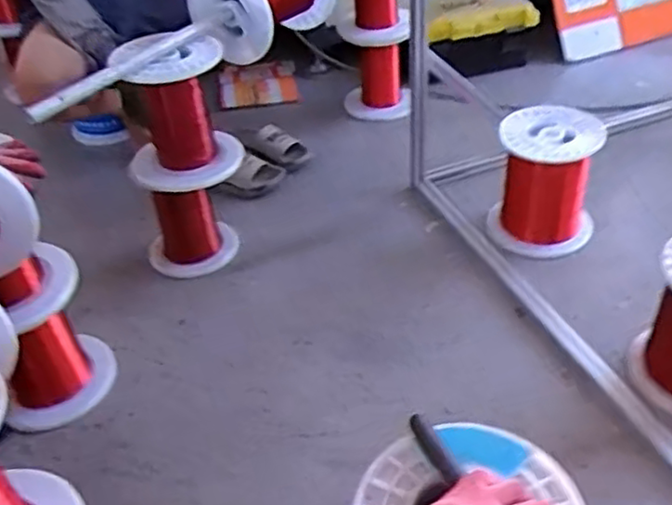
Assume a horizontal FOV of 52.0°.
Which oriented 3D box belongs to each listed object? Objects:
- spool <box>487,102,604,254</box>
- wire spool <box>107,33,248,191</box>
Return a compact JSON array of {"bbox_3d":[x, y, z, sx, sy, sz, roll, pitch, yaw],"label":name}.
[{"bbox_3d":[0.431,-0.145,1.430,0.207,0.240,0.203,6,43,15],"label":"spool"},{"bbox_3d":[-0.315,-0.272,1.335,0.211,0.247,0.212,-4,41,3],"label":"wire spool"}]

